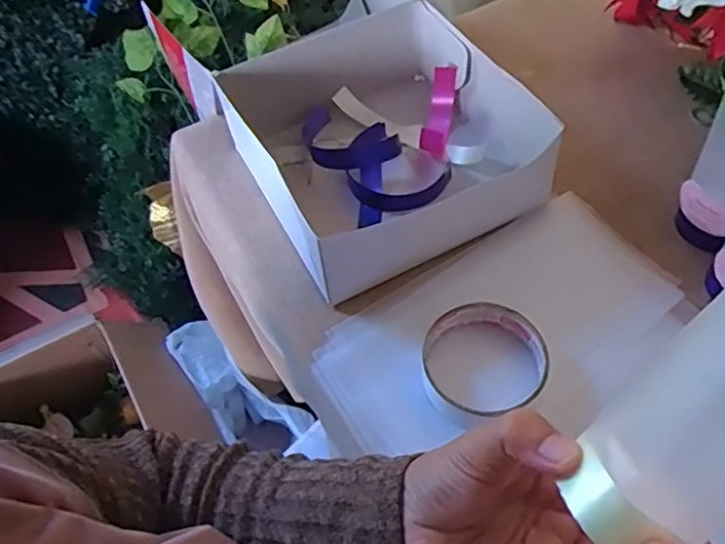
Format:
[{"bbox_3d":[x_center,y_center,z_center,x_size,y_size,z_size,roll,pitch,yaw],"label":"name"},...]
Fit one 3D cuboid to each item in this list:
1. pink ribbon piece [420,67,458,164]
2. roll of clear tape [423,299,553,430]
[{"bbox_3d":[0.065,-0.135,0.523,0.021,0.039,0.079,8,58,9],"label":"pink ribbon piece"},{"bbox_3d":[0.080,0.056,0.406,0.080,0.022,0.070,-20,58,-9],"label":"roll of clear tape"}]

